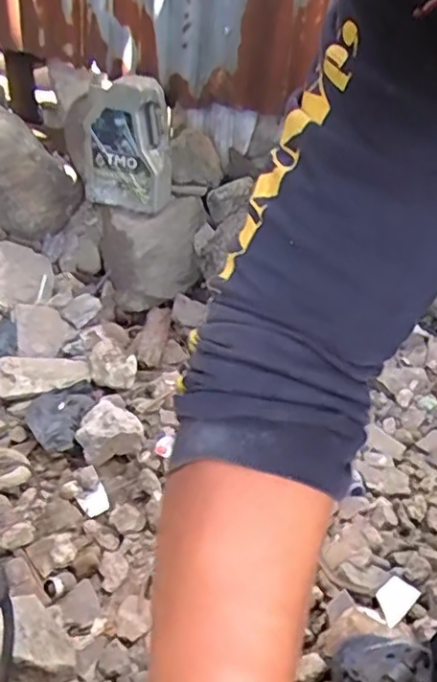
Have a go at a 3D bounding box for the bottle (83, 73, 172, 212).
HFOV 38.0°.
[{"bbox_3d":[-0.230,-0.481,1.593,0.216,0.327,0.112,-1,37,-4],"label":"bottle"}]

